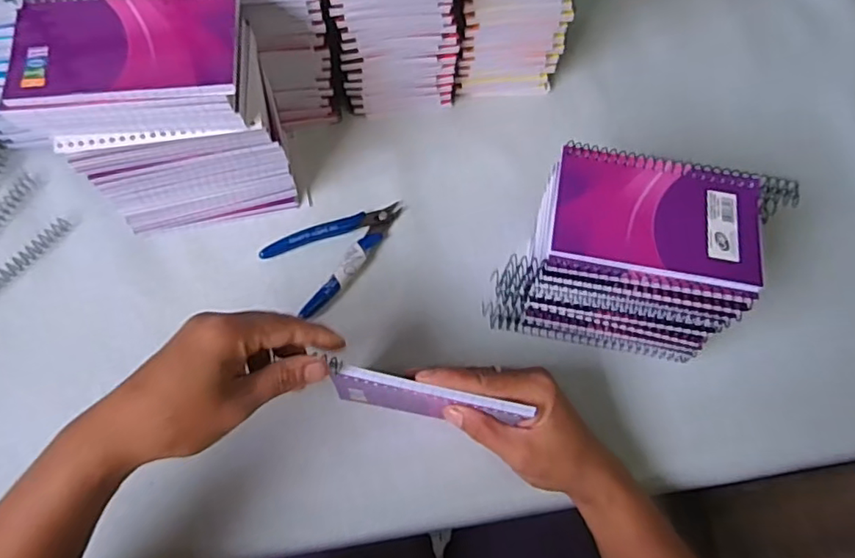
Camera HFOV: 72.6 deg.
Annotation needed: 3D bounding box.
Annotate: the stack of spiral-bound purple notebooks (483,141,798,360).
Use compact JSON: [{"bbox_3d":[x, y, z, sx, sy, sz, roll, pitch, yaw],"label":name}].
[{"bbox_3d":[0.146,-0.014,0.420,0.178,0.114,0.102,11,66,2],"label":"stack of spiral-bound purple notebooks"}]

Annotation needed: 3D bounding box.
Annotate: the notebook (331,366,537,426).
[{"bbox_3d":[0.000,0.082,0.389,0.124,0.070,0.009,10,66,2],"label":"notebook"}]

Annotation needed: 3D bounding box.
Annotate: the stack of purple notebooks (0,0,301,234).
[{"bbox_3d":[-0.187,-0.118,0.425,0.152,0.161,0.105,-9,67,-6],"label":"stack of purple notebooks"}]

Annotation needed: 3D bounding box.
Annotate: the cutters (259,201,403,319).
[{"bbox_3d":[-0.071,-0.030,0.479,0.115,0.011,0.067,-38,73,-17],"label":"cutters"}]

